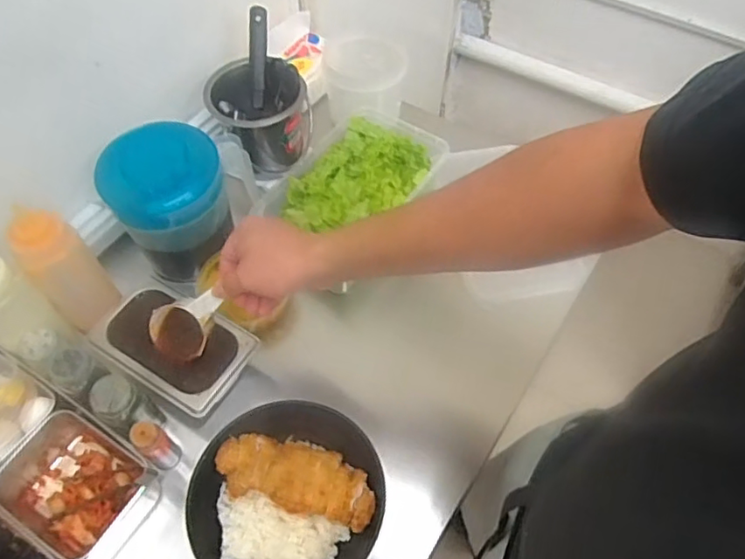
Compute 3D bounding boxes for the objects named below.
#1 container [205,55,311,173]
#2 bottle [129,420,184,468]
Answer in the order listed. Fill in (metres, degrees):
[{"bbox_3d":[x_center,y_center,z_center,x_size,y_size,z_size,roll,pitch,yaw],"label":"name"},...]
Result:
[{"bbox_3d":[-0.153,-0.224,0.812,0.125,0.106,0.125,0,58,0],"label":"container"},{"bbox_3d":[-0.220,0.169,0.599,0.027,0.077,0.028,0,58,0],"label":"bottle"}]

